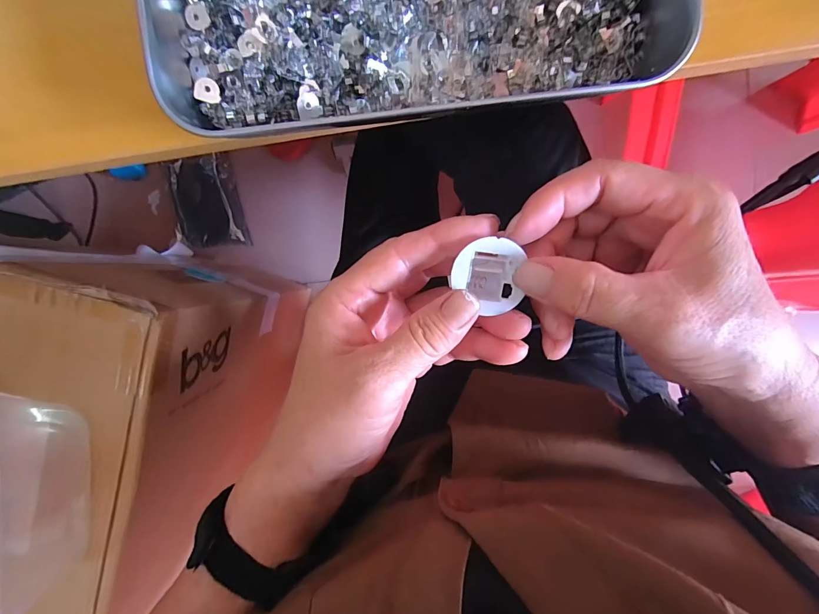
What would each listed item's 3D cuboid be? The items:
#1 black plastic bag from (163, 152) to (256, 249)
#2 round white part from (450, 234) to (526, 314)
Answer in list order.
[{"bbox_3d":[-0.371,-0.190,0.700,0.122,0.030,0.161,-10,94,2],"label":"black plastic bag"},{"bbox_3d":[0.033,-0.013,0.164,0.029,0.012,0.030,-2,95,2],"label":"round white part"}]

